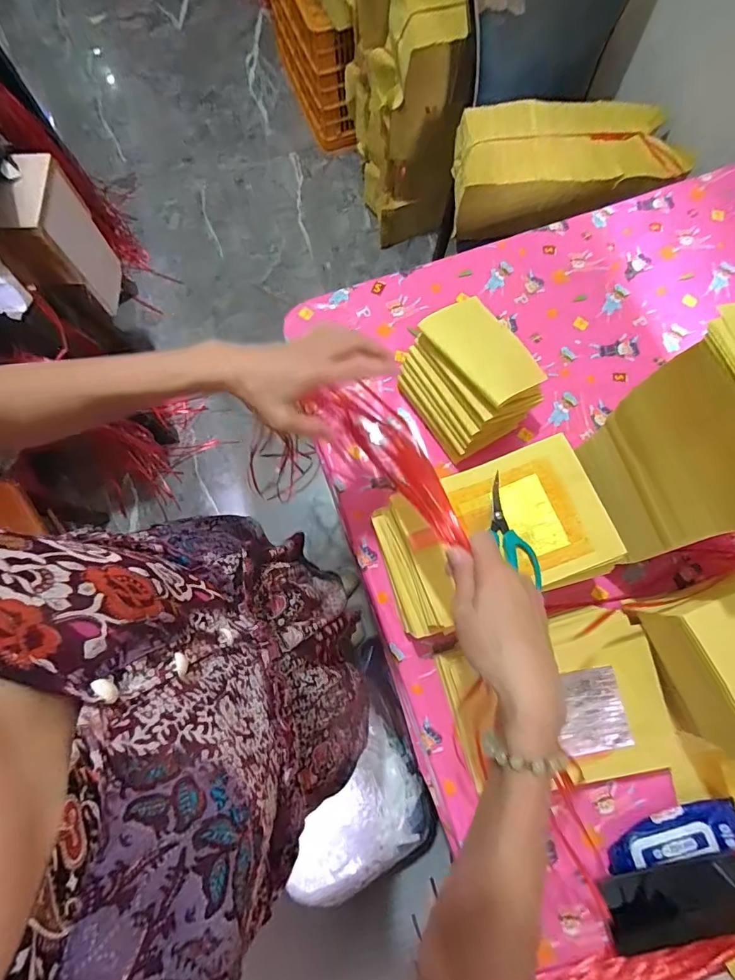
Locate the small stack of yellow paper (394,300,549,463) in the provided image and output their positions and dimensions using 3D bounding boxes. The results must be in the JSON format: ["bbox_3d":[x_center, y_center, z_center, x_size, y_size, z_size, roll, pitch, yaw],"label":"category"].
[{"bbox_3d":[0.139,-0.152,0.643,0.142,0.139,0.169,-38,81,-6],"label":"small stack of yellow paper"}]

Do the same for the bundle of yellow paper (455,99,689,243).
[{"bbox_3d":[0.449,-0.741,1.067,0.483,0.177,0.248,2,79,1],"label":"bundle of yellow paper"}]

